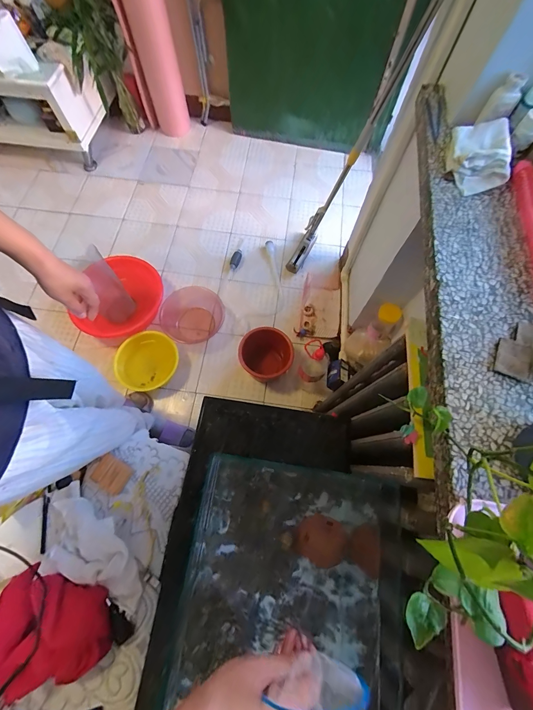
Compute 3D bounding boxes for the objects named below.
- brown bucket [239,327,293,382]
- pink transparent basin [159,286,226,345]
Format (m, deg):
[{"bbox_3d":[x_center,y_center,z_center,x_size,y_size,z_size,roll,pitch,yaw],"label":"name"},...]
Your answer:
[{"bbox_3d":[-0.009,0.007,1.249,0.228,0.178,0.217,0,69,-1],"label":"brown bucket"},{"bbox_3d":[-0.353,-0.177,1.344,0.275,0.092,0.259,0,69,-1],"label":"pink transparent basin"}]

